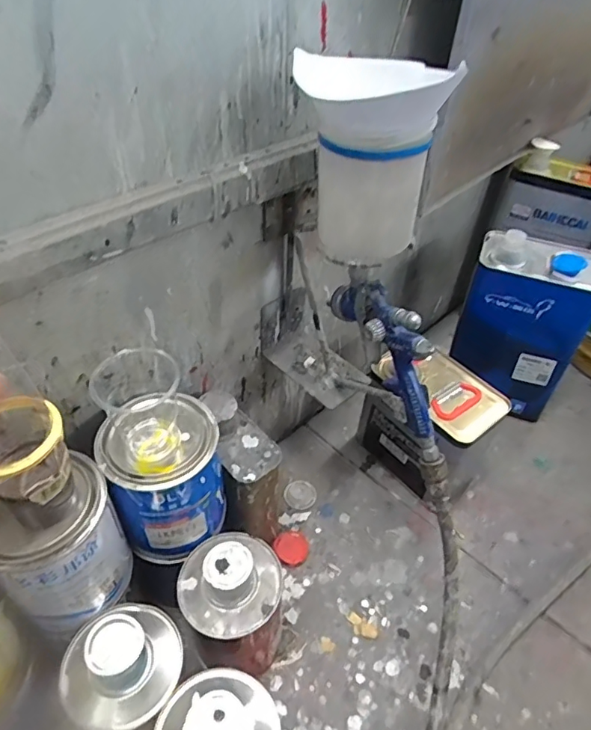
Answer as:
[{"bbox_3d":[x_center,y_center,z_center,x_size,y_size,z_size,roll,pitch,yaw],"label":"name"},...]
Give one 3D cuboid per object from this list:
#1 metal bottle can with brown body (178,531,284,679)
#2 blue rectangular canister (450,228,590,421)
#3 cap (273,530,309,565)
[{"bbox_3d":[-0.064,0.246,0.535,0.093,0.181,0.095,2,43,-2],"label":"metal bottle can with brown body"},{"bbox_3d":[0.343,-0.056,0.800,0.170,0.271,0.122,23,46,20],"label":"blue rectangular canister"},{"bbox_3d":[-0.004,0.232,0.667,0.043,0.017,0.047,2,43,-2],"label":"cap"}]

